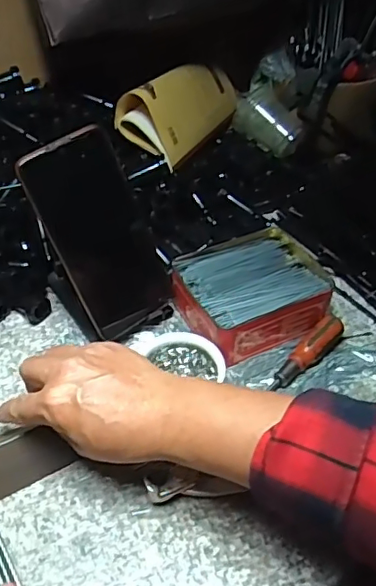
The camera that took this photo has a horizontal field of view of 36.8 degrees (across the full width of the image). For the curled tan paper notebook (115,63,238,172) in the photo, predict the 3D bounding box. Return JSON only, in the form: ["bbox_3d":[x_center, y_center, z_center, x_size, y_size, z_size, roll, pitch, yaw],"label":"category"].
[{"bbox_3d":[-0.003,-0.216,0.668,0.047,0.090,0.206,-11,24,35],"label":"curled tan paper notebook"}]

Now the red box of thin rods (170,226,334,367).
[{"bbox_3d":[0.058,-0.002,0.511,0.126,0.035,0.104,-19,47,-19],"label":"red box of thin rods"}]

